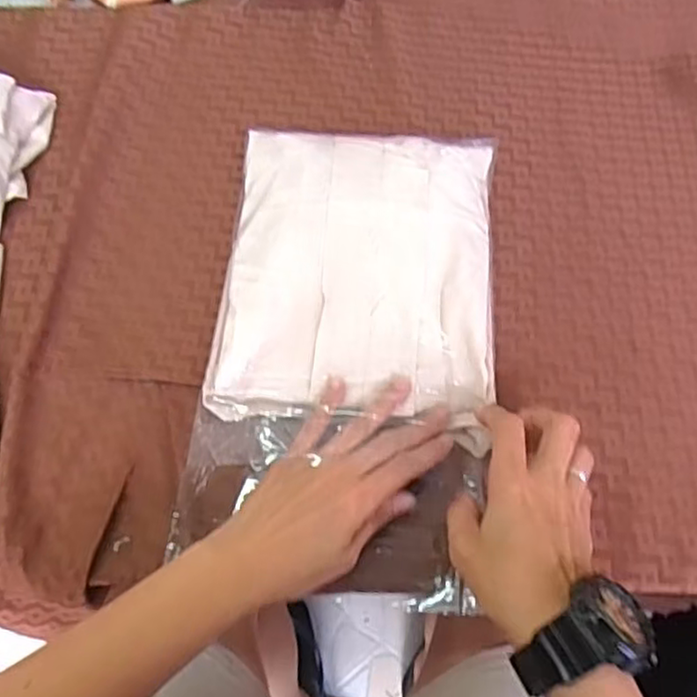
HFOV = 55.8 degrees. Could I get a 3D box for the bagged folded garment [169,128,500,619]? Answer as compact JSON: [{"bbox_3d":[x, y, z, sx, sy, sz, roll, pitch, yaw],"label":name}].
[{"bbox_3d":[0.003,-0.012,0.494,0.211,0.042,0.367,5,65,2],"label":"bagged folded garment"}]

